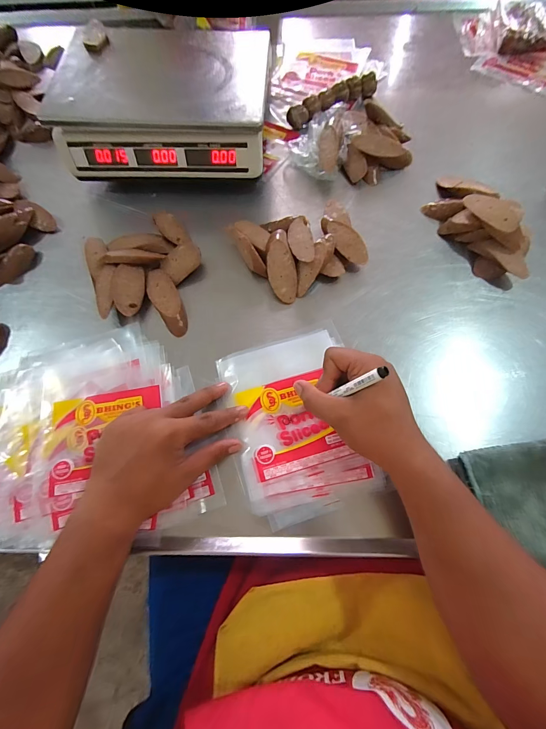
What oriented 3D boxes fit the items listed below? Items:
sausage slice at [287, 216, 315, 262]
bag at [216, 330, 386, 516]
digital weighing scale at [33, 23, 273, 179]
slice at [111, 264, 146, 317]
[{"bbox_3d":[0.040,-0.181,0.461,0.034,0.006,0.087,-13,61,8],"label":"sausage slice"},{"bbox_3d":[0.023,0.065,0.390,0.149,0.014,0.203,-17,68,-5],"label":"bag"},{"bbox_3d":[-0.167,-0.421,0.529,0.316,0.120,0.249,2,68,3],"label":"digital weighing scale"},{"bbox_3d":[-0.199,-0.103,0.440,0.040,0.014,0.072,4,76,-31],"label":"slice"}]

